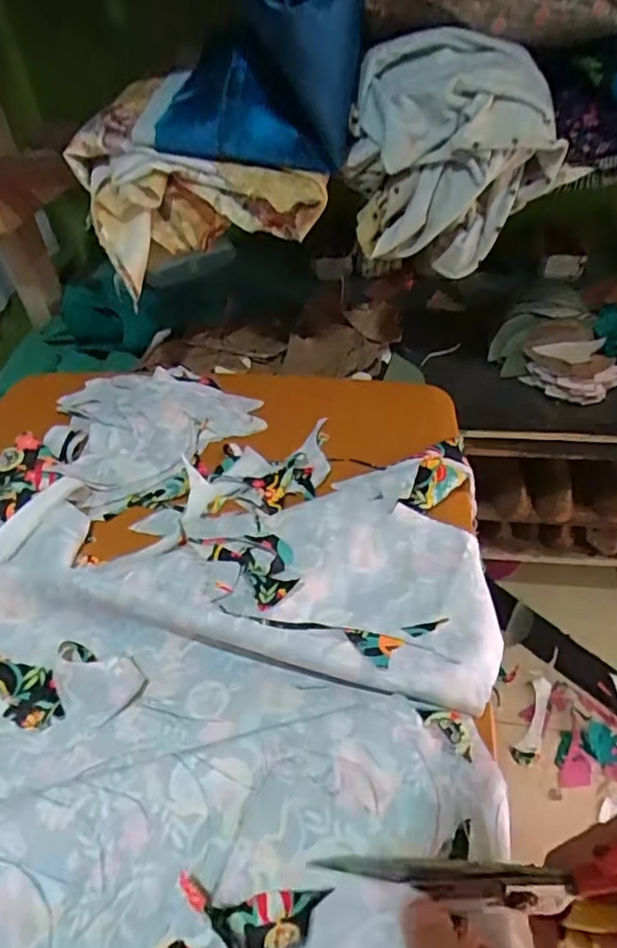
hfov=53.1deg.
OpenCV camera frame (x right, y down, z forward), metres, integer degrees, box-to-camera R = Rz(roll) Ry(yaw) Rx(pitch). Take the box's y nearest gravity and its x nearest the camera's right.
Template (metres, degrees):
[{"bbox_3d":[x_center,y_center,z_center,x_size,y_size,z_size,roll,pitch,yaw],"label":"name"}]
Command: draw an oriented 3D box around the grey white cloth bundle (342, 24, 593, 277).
[{"bbox_3d":[0.142,-0.303,0.588,0.197,0.168,0.113,6,46,10],"label":"grey white cloth bundle"}]

